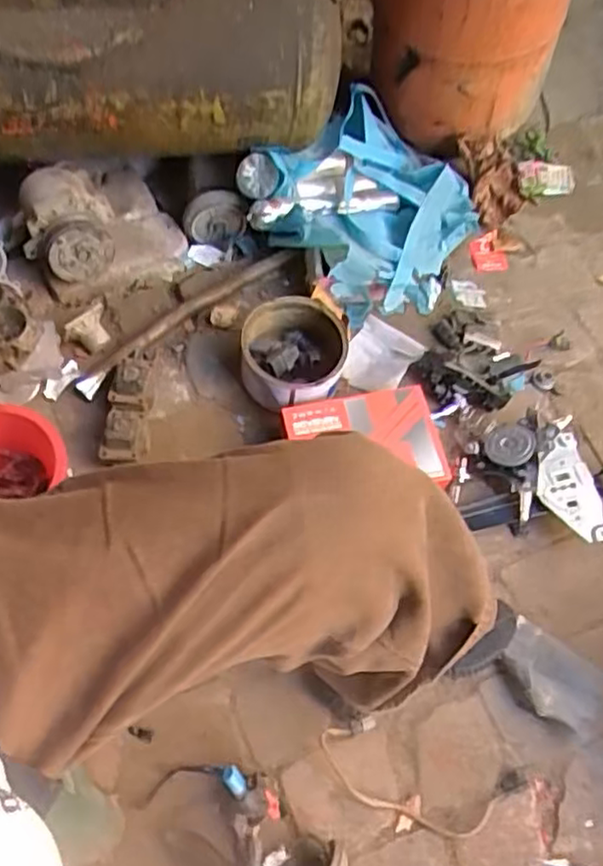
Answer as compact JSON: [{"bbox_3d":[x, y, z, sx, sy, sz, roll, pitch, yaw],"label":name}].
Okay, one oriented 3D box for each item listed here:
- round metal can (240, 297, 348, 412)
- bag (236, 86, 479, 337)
[{"bbox_3d":[-0.014,-0.110,0.979,0.150,0.086,0.167,9,63,0],"label":"round metal can"},{"bbox_3d":[0.119,-0.394,1.138,0.329,0.225,0.363,31,64,13],"label":"bag"}]

